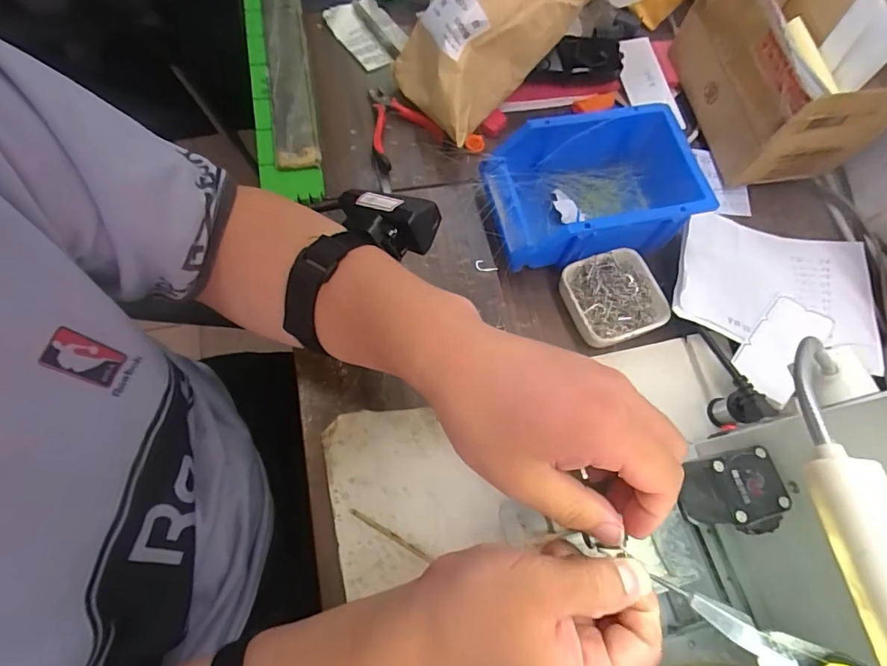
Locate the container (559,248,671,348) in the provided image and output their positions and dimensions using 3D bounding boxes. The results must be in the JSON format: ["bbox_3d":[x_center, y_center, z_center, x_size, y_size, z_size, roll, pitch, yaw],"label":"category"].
[{"bbox_3d":[0.156,-0.032,0.450,0.086,0.027,0.079,-16,71,-8],"label":"container"}]

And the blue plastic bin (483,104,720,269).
[{"bbox_3d":[0.136,-0.134,0.467,0.185,0.075,0.125,-10,70,-6],"label":"blue plastic bin"}]

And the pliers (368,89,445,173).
[{"bbox_3d":[-0.057,-0.226,0.527,0.074,0.019,0.094,-35,75,-14],"label":"pliers"}]

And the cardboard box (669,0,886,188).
[{"bbox_3d":[0.349,-0.281,0.497,0.147,0.117,0.216,-9,70,-6],"label":"cardboard box"}]

